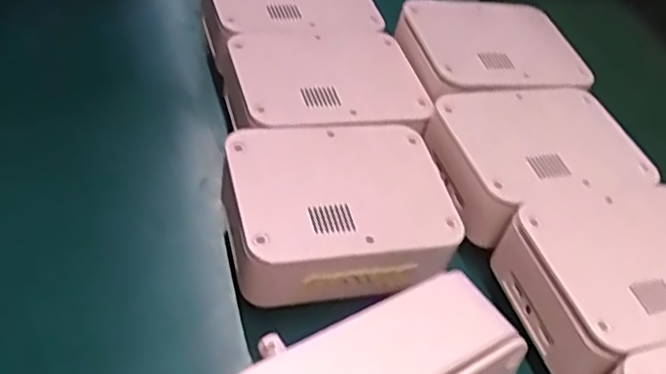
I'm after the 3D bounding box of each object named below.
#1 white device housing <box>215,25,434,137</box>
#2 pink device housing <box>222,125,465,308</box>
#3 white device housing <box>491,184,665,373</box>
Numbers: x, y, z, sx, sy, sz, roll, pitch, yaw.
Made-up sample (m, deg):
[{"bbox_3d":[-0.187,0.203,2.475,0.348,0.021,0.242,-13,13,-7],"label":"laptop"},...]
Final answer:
[{"bbox_3d":[-0.007,-0.068,0.483,0.133,0.040,0.109,-6,47,-13],"label":"white device housing"},{"bbox_3d":[0.004,0.011,0.408,0.131,0.044,0.103,-3,47,-11],"label":"pink device housing"},{"bbox_3d":[0.167,0.050,0.390,0.128,0.041,0.097,-11,49,-18],"label":"white device housing"}]

